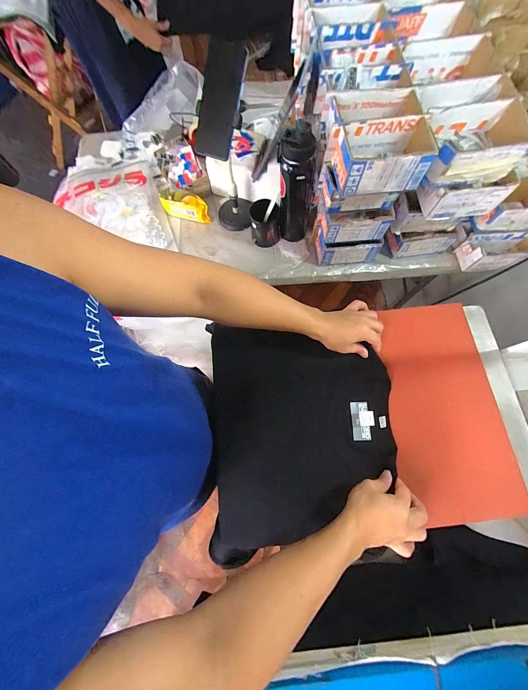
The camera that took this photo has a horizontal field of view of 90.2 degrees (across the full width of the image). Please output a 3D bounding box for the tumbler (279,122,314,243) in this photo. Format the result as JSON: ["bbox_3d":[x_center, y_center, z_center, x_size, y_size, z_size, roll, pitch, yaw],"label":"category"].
[{"bbox_3d":[0.077,-0.368,0.646,0.083,0.271,0.078,0,74,0],"label":"tumbler"}]

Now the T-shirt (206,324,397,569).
[{"bbox_3d":[0.062,0.159,0.502,0.333,0.051,0.418,-3,74,-1],"label":"T-shirt"}]

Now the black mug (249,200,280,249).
[{"bbox_3d":[0.001,-0.334,0.724,0.079,0.091,0.088,-5,74,-1],"label":"black mug"}]

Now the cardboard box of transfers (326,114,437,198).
[{"bbox_3d":[0.215,-0.346,0.486,0.174,0.071,0.100,-6,74,-2],"label":"cardboard box of transfers"}]

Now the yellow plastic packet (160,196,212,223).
[{"bbox_3d":[-0.224,-0.399,0.764,0.142,0.064,0.038,19,75,6],"label":"yellow plastic packet"}]

